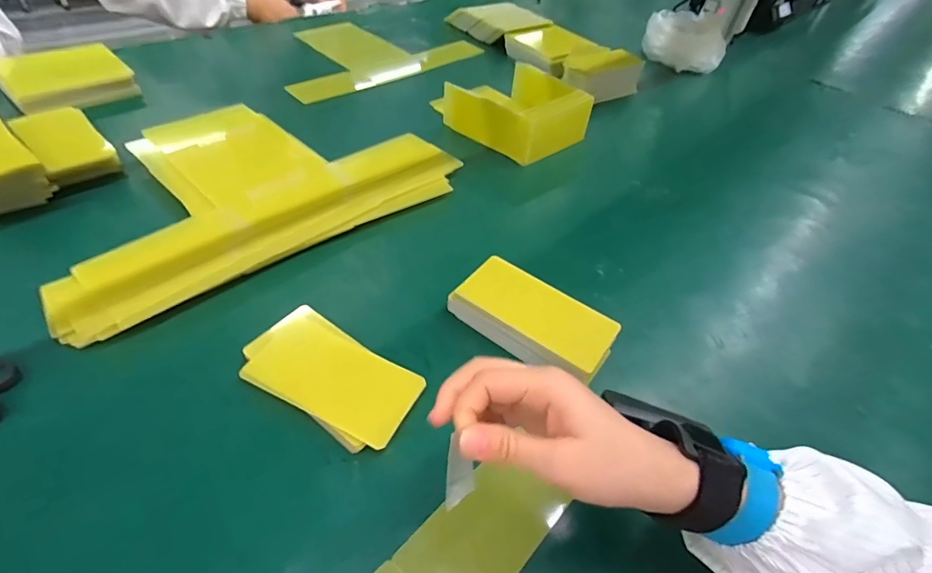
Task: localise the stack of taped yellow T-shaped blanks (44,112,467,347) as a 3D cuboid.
[{"bbox_3d":[-0.258,-0.129,0.542,0.444,0.038,0.292,-31,57,-31],"label":"stack of taped yellow T-shaped blanks"}]

